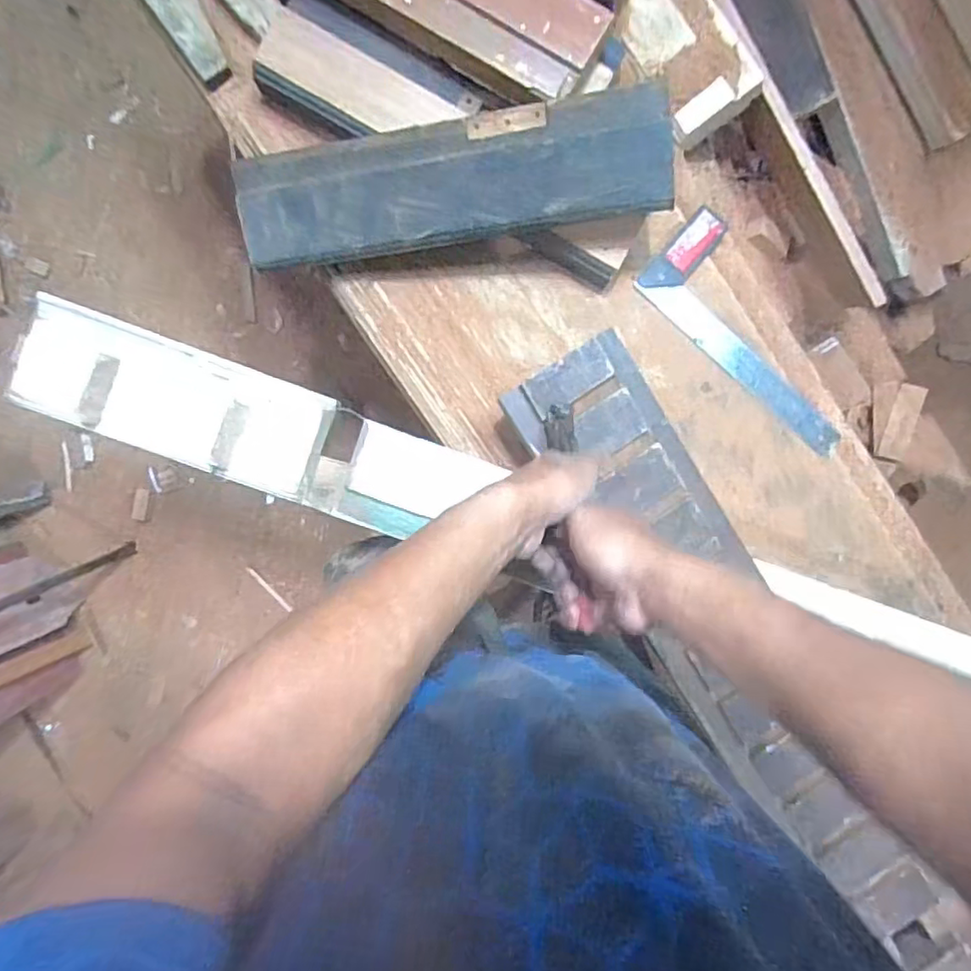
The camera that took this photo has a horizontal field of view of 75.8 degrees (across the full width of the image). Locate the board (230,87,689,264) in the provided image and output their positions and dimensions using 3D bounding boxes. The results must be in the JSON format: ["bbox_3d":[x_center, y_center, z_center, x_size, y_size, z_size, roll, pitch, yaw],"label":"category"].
[{"bbox_3d":[-0.038,-0.296,0.614,0.422,0.024,0.106,-5,105,11],"label":"board"}]

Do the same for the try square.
[{"bbox_3d":[0.324,-0.177,0.729,0.301,0.014,0.122,42,90,-6],"label":"try square"}]

